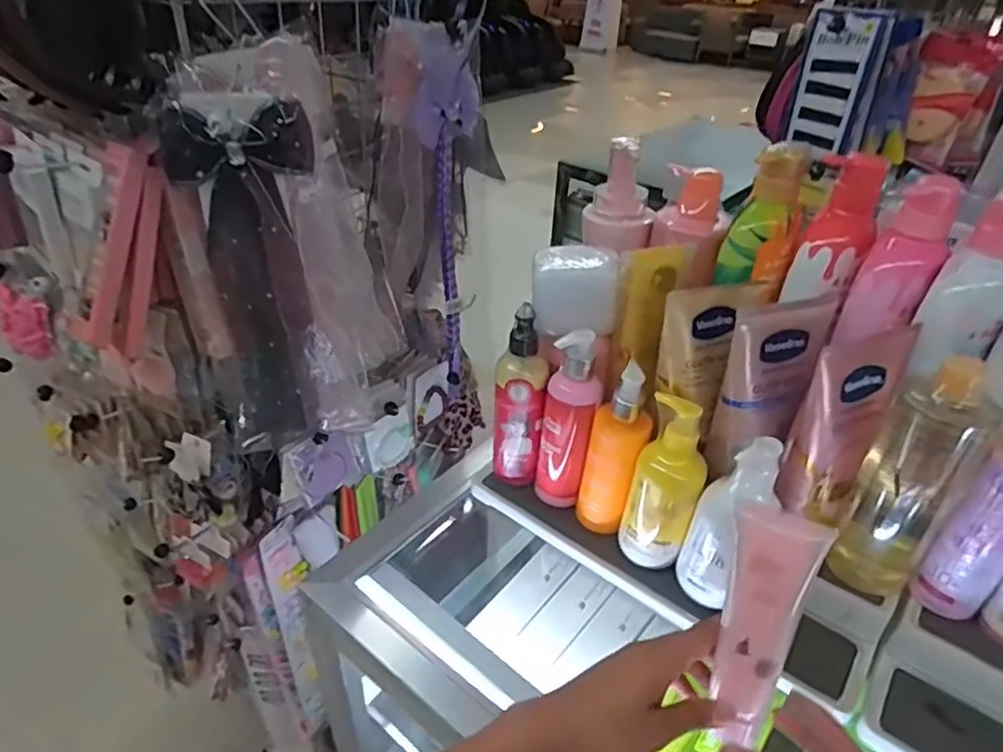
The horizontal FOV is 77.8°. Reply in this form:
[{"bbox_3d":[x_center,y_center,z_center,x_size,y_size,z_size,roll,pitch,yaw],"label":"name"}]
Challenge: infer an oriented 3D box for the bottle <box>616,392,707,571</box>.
[{"bbox_3d":[0.138,0.092,0.521,0.054,0.149,0.042,17,37,21],"label":"bottle"}]

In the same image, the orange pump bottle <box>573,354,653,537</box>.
[{"bbox_3d":[0.101,0.067,0.553,0.051,0.148,0.056,11,35,13],"label":"orange pump bottle"}]

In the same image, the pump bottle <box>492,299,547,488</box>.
[{"bbox_3d":[0.018,0.023,0.596,0.044,0.174,0.042,5,34,5],"label":"pump bottle"}]

